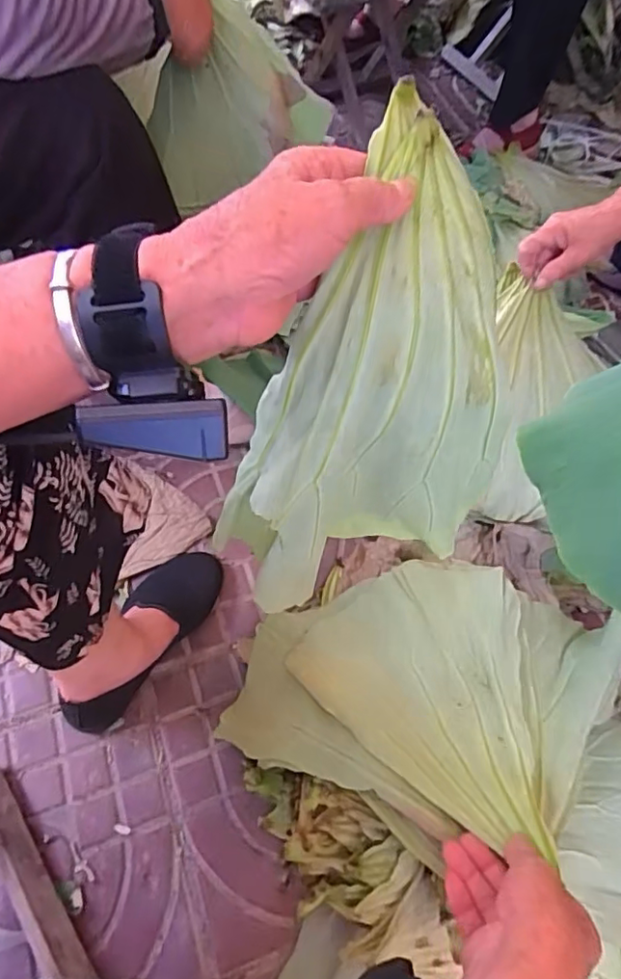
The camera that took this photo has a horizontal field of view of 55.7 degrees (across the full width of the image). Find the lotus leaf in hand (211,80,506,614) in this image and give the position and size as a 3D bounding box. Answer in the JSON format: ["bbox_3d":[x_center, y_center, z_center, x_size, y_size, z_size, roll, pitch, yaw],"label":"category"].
[{"bbox_3d":[0.042,-0.038,0.365,0.139,0.262,0.172,31,62,14],"label":"lotus leaf in hand"}]

